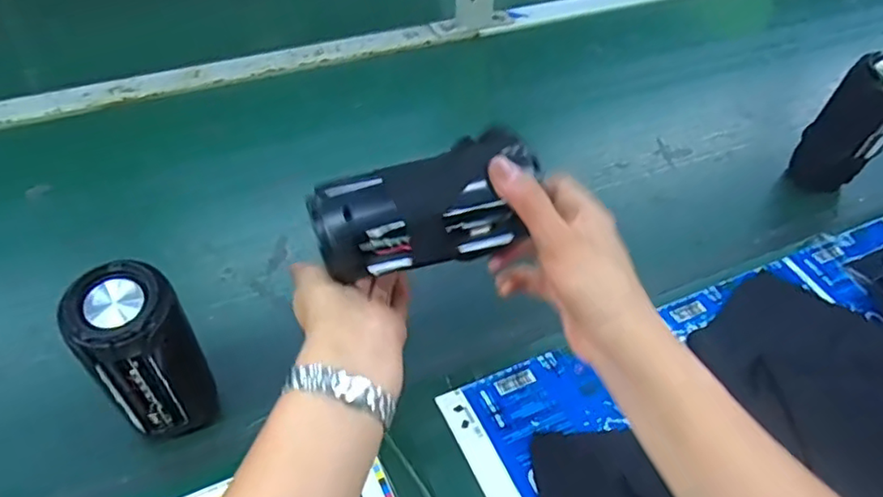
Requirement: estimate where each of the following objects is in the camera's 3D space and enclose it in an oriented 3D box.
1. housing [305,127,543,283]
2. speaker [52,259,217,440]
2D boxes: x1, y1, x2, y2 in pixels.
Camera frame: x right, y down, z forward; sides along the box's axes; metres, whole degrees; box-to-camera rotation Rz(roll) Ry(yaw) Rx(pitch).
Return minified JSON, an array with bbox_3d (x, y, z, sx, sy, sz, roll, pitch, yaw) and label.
[{"bbox_3d":[-0.010,-0.027,0.379,0.135,0.054,0.058,-15,50,-16],"label":"housing"},{"bbox_3d":[-0.192,0.072,0.406,0.059,0.136,0.050,-25,54,-23],"label":"speaker"}]

